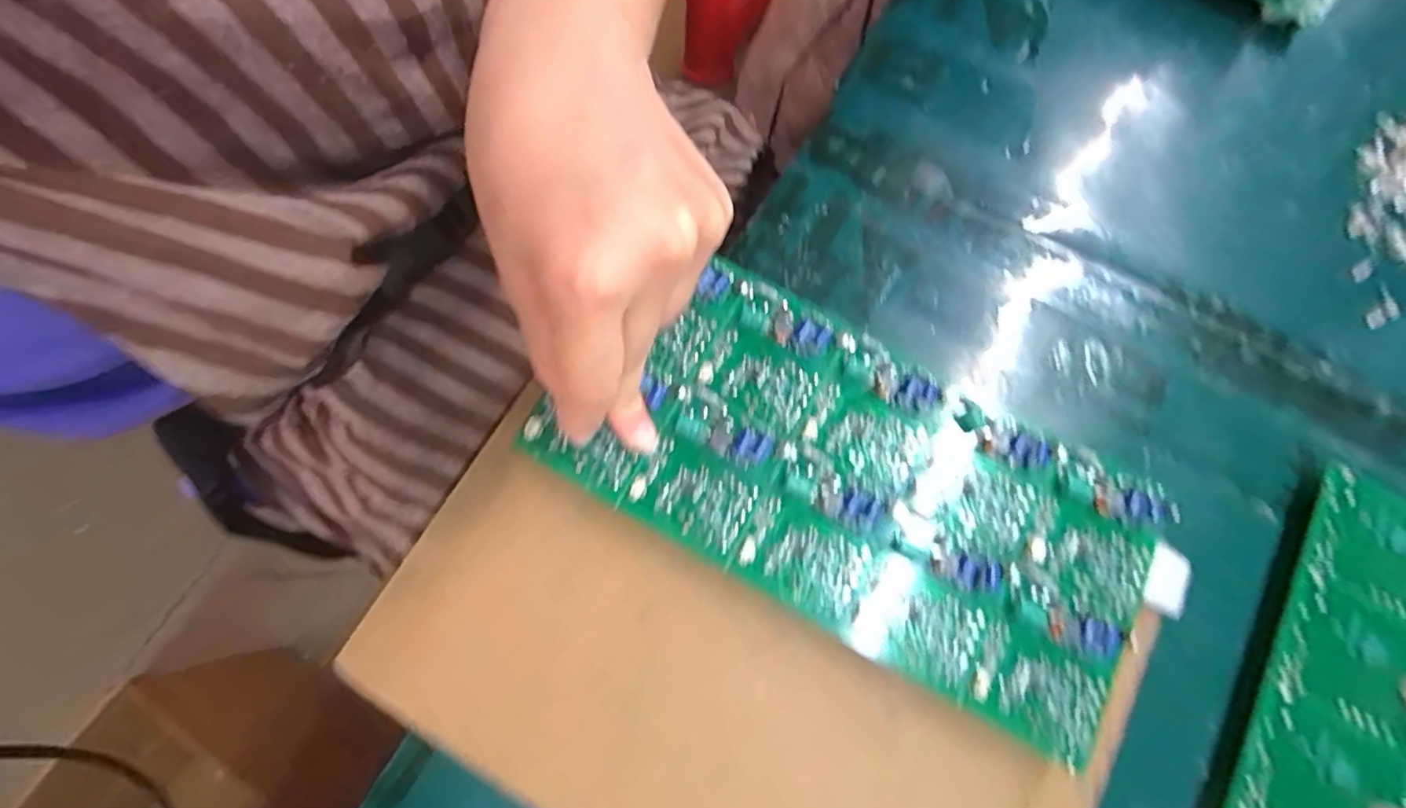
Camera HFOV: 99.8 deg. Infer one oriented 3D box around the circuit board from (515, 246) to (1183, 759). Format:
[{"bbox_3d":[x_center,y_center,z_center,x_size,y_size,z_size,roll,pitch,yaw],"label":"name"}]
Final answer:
[{"bbox_3d":[0.060,0.030,0.222,0.221,0.008,0.104,30,75,7],"label":"circuit board"}]

